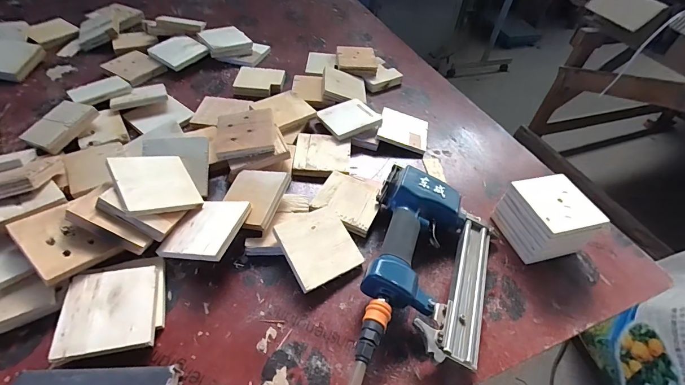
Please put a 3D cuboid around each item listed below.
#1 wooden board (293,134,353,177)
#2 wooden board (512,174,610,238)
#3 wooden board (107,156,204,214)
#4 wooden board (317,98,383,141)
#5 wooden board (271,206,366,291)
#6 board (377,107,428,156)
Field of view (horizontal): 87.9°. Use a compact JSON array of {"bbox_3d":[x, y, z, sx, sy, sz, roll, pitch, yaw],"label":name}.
[{"bbox_3d":[-0.032,-0.061,0.586,0.088,0.011,0.090,6,46,-1],"label":"wooden board"},{"bbox_3d":[0.286,0.013,0.471,0.088,0.009,0.093,-9,48,-15],"label":"wooden board"},{"bbox_3d":[-0.240,-0.013,0.462,0.094,0.007,0.084,-7,62,-52],"label":"wooden board"},{"bbox_3d":[0.012,-0.135,0.640,0.093,0.016,0.085,-21,52,-24],"label":"wooden board"},{"bbox_3d":[-0.030,0.067,0.452,0.089,0.008,0.089,-21,70,-31],"label":"wooden board"},{"bbox_3d":[0.112,-0.115,0.644,0.089,0.010,0.084,20,53,-3],"label":"board"}]

